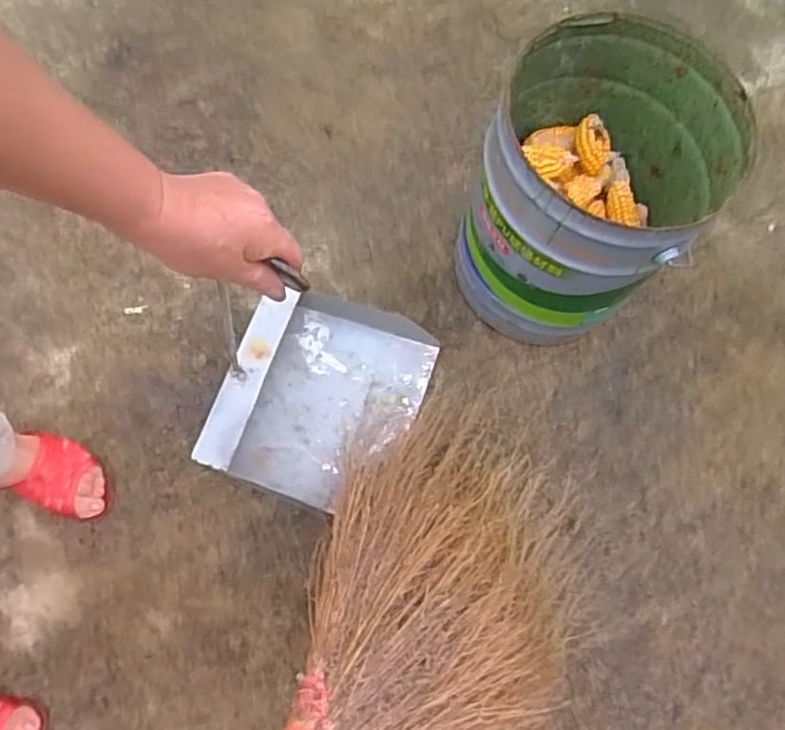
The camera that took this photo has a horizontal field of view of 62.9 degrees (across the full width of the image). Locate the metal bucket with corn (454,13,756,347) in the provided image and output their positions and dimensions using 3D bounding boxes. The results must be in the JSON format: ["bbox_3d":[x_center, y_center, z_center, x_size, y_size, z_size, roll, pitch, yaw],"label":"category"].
[{"bbox_3d":[0.252,-0.213,0.865,0.265,0.350,0.282,0,72,-1],"label":"metal bucket with corn"}]

